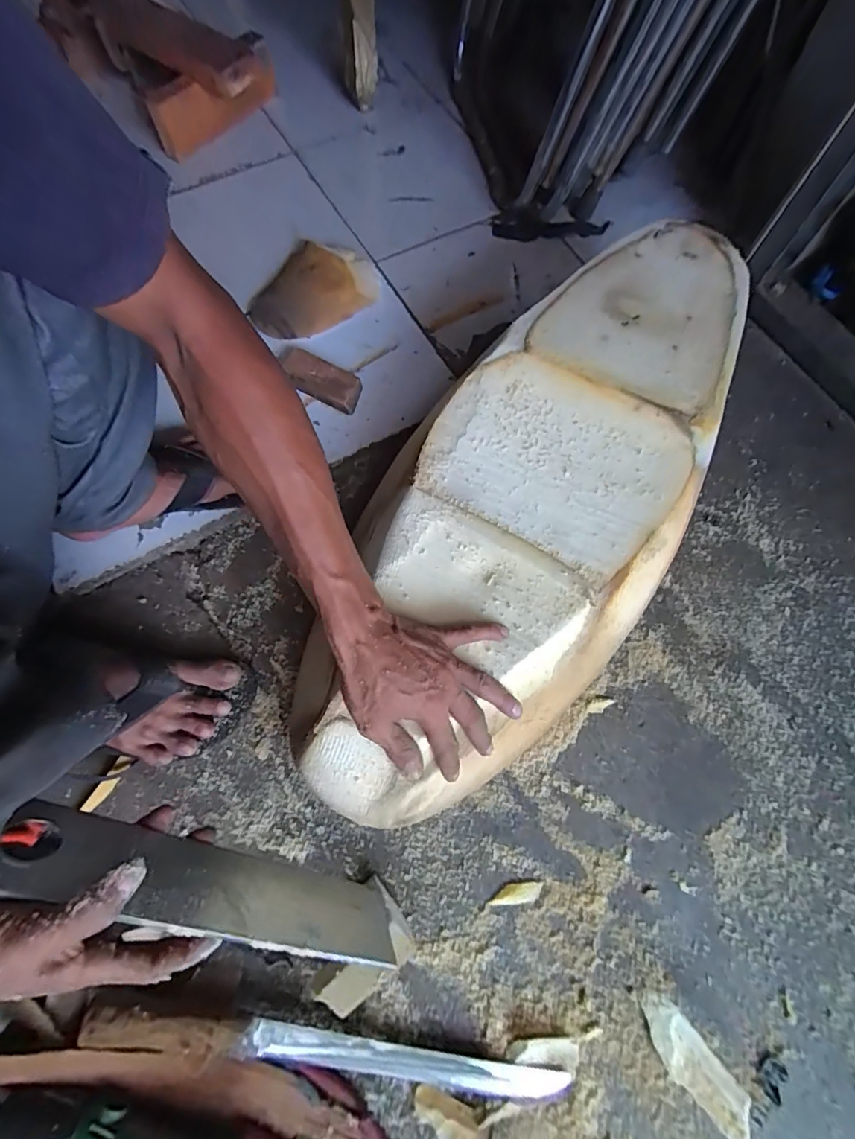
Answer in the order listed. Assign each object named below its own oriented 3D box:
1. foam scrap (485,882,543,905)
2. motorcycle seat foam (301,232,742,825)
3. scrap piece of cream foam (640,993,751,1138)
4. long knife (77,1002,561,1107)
[{"bbox_3d":[0.091,0.335,0.484,0.057,0.004,0.018,-4,70,-4],"label":"foam scrap"},{"bbox_3d":[0.116,-0.069,0.507,0.285,0.127,0.703,30,81,8],"label":"motorcycle seat foam"},{"bbox_3d":[0.249,0.465,0.440,0.042,0.009,0.122,-38,75,-15],"label":"scrap piece of cream foam"},{"bbox_3d":[-0.088,0.441,0.426,0.432,0.041,0.035,9,69,1],"label":"long knife"}]

